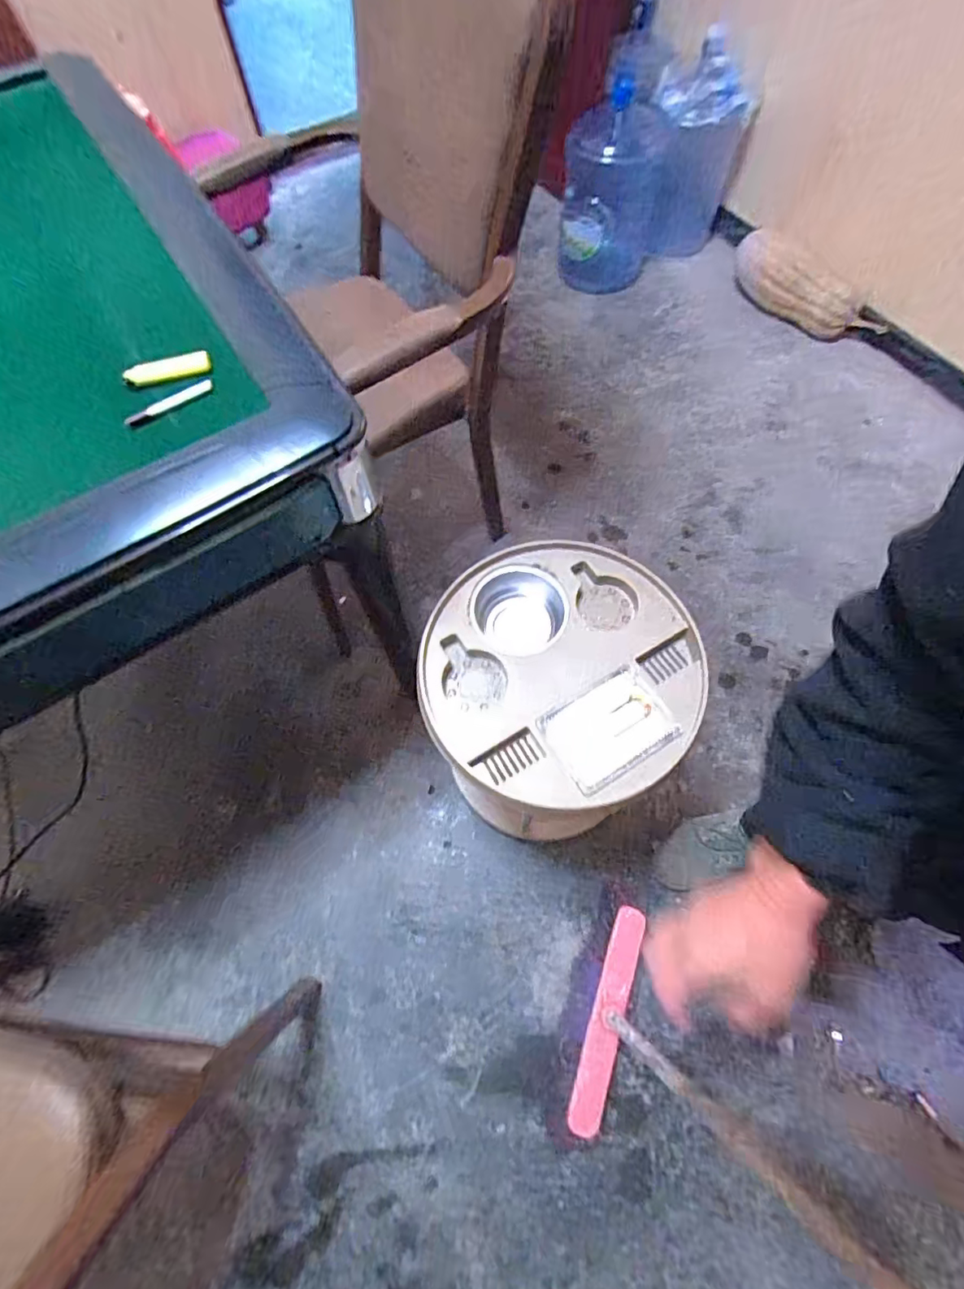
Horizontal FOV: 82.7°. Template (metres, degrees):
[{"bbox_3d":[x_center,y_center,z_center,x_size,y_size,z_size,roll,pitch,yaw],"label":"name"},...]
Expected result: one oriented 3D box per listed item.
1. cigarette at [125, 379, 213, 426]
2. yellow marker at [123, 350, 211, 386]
[{"bbox_3d":[-0.298,-0.231,0.525,0.086,0.009,0.011,-33,72,-14],"label":"cigarette"},{"bbox_3d":[-0.306,-0.267,0.532,0.080,0.013,0.022,-15,66,-6],"label":"yellow marker"}]

